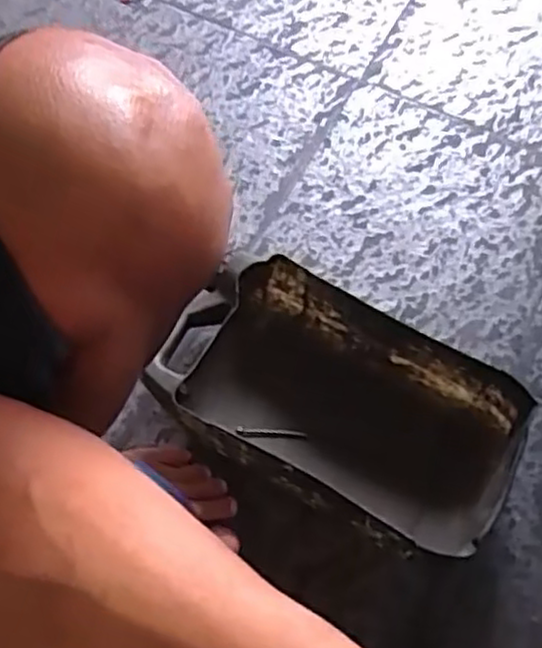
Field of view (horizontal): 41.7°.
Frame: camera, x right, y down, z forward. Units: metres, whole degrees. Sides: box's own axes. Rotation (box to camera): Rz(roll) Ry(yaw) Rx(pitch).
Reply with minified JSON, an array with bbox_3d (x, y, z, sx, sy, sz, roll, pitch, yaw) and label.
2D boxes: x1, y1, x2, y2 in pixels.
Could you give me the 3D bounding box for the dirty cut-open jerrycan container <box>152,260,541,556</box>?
[{"bbox_3d":[0.058,0.073,0.635,0.301,0.083,0.174,29,67,12],"label":"dirty cut-open jerrycan container"}]

